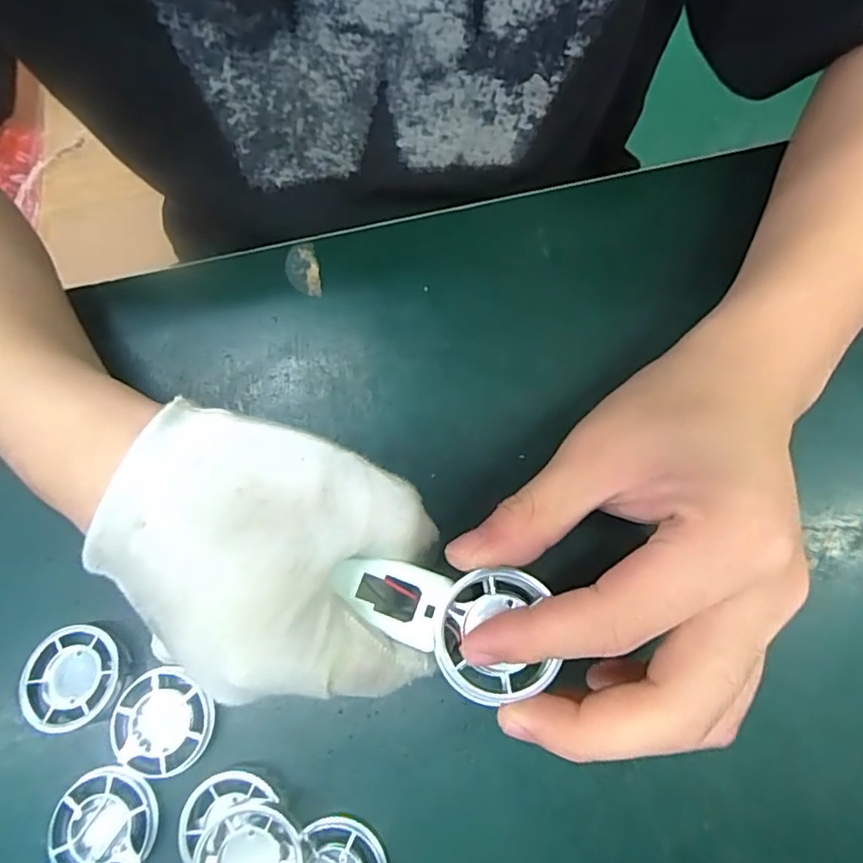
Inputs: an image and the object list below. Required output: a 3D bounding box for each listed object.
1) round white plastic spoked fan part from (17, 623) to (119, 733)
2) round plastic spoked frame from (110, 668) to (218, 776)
[{"bbox_3d":[-0.146,0.098,0.231,0.035,0.005,0.039,-10,74,-1],"label":"round white plastic spoked fan part"},{"bbox_3d":[-0.108,0.115,0.228,0.040,0.005,0.037,-1,74,2],"label":"round plastic spoked frame"}]

